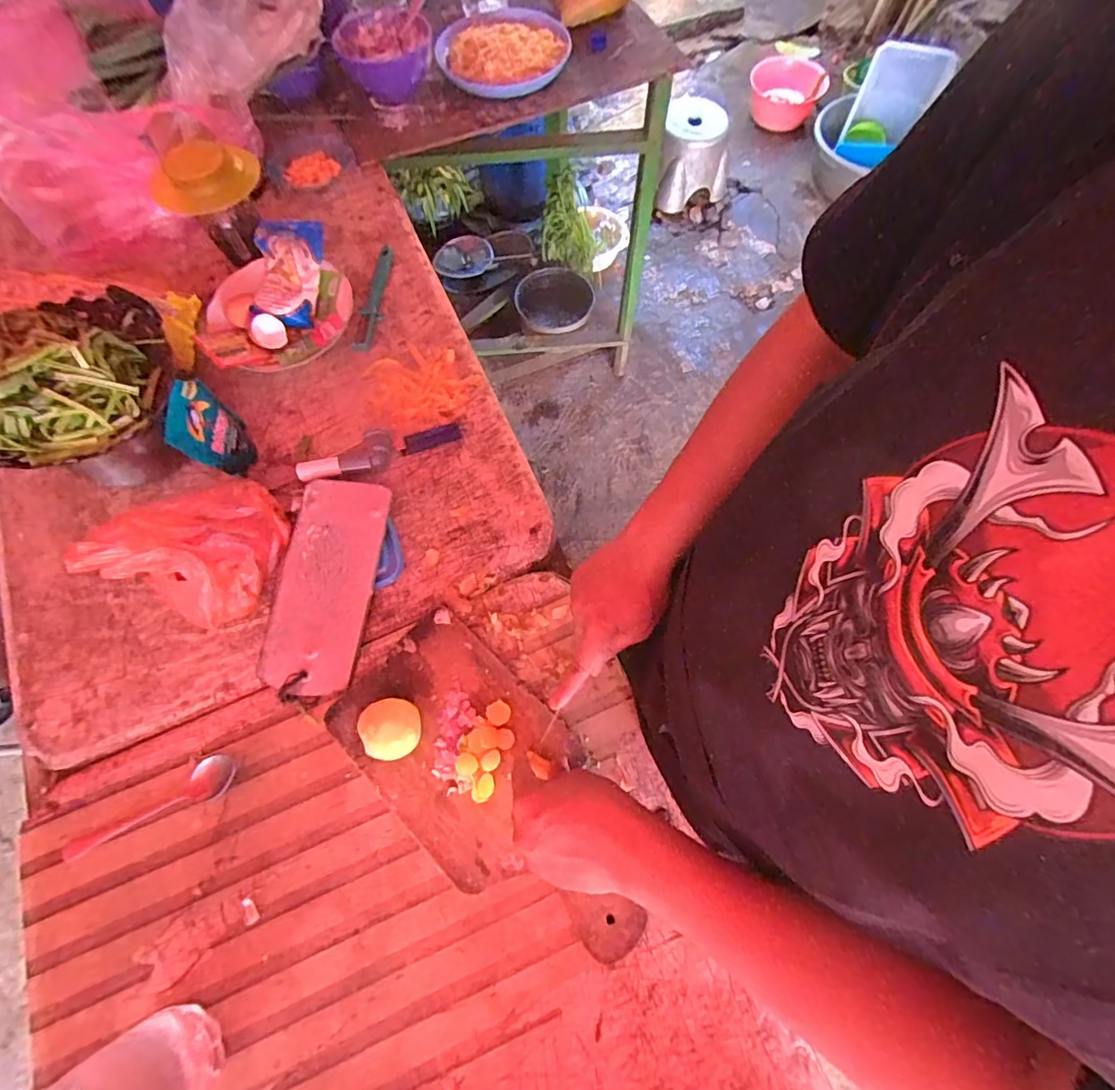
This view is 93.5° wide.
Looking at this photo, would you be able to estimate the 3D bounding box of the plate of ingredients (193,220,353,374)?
[{"bbox_3d":[-0.358,-0.302,0.665,0.194,0.064,0.180,0,70,1],"label":"plate of ingredients"}]

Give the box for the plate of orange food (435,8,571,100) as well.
[{"bbox_3d":[-0.086,-0.818,0.863,0.228,0.035,0.175,-33,71,-11],"label":"plate of orange food"}]

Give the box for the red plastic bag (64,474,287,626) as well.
[{"bbox_3d":[-0.362,-0.011,0.533,0.117,0.118,0.156,23,72,9],"label":"red plastic bag"}]

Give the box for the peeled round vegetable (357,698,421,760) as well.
[{"bbox_3d":[-0.157,0.176,0.502,0.052,0.037,0.053,0,68,1],"label":"peeled round vegetable"}]

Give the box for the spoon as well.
[{"bbox_3d":[-0.391,0.259,0.506,0.164,0.009,0.037,-31,71,-10],"label":"spoon"}]

